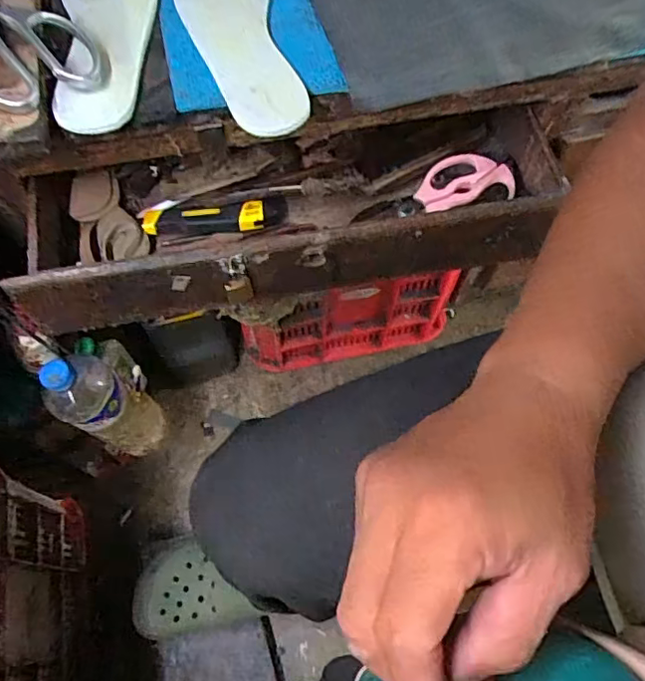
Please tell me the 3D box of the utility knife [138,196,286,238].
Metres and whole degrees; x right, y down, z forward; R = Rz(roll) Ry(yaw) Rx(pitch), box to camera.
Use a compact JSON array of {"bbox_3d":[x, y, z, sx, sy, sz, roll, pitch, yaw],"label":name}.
[{"bbox_3d":[-0.112,-0.127,0.615,0.147,0.023,0.032,-9,66,-5],"label":"utility knife"}]

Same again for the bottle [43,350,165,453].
[{"bbox_3d":[-0.254,0.081,0.688,0.072,0.230,0.081,28,68,11],"label":"bottle"}]

